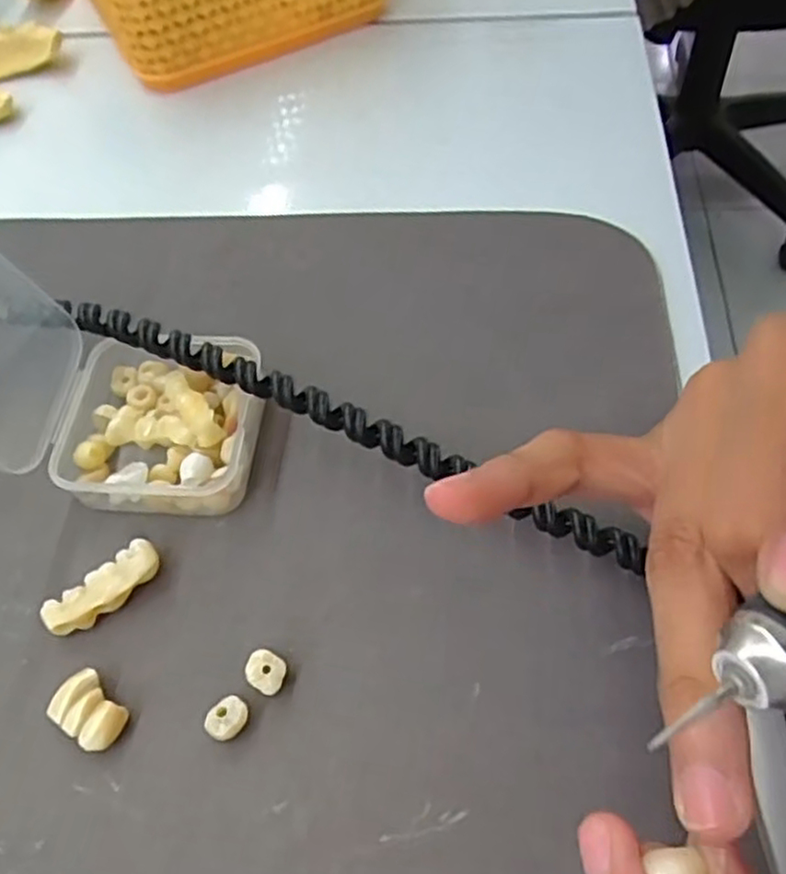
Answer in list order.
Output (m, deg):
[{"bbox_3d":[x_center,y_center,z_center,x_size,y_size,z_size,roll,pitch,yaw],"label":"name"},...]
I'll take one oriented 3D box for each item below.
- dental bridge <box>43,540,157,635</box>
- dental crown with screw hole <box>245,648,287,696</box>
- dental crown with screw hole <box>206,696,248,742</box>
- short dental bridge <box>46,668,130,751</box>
[{"bbox_3d":[-0.078,0.042,0.201,0.033,0.009,0.014,-34,62,-16],"label":"dental bridge"},{"bbox_3d":[-0.032,0.060,0.187,0.010,0.006,0.009,25,63,18],"label":"dental crown with screw hole"},{"bbox_3d":[-0.041,0.069,0.181,0.009,0.004,0.010,25,63,18],"label":"dental crown with screw hole"},{"bbox_3d":[-0.076,0.068,0.185,0.020,0.005,0.014,28,64,19],"label":"short dental bridge"}]

